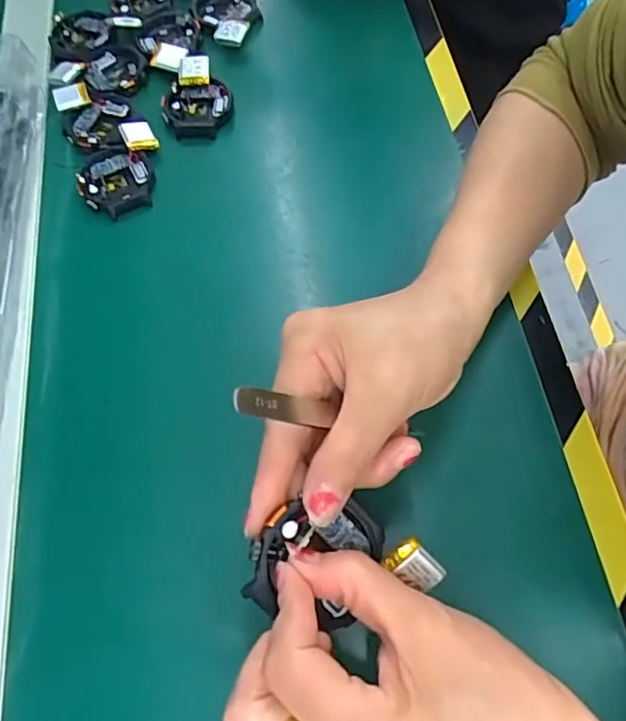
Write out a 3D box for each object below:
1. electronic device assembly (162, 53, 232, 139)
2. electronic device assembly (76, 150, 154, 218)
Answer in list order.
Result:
[{"bbox_3d":[-0.083,-0.187,0.401,0.047,0.019,0.064,-14,65,-2],"label":"electronic device assembly"},{"bbox_3d":[-0.131,-0.120,0.376,0.047,0.010,0.049,-2,66,4],"label":"electronic device assembly"}]

